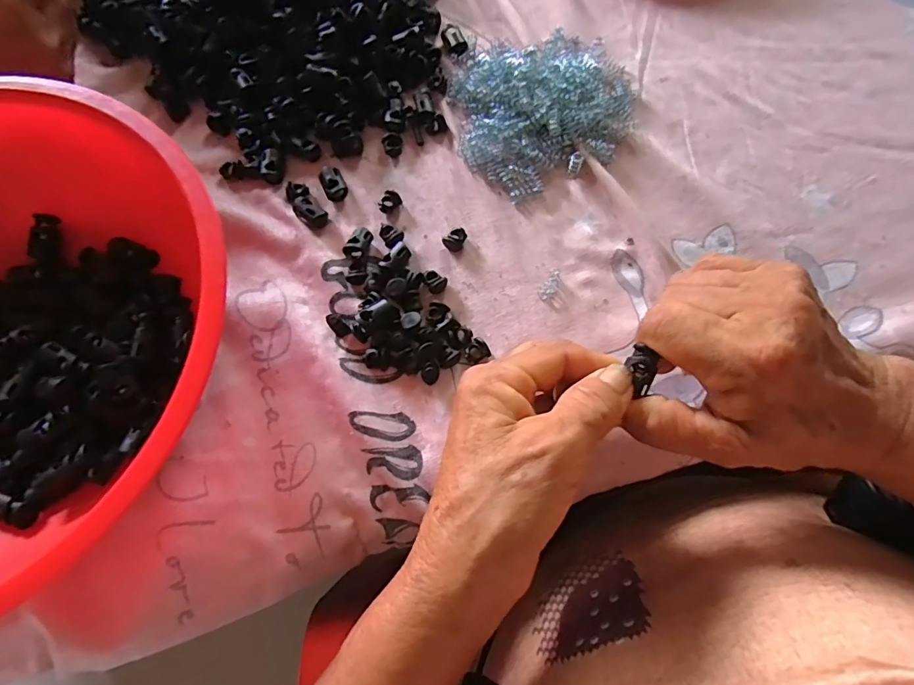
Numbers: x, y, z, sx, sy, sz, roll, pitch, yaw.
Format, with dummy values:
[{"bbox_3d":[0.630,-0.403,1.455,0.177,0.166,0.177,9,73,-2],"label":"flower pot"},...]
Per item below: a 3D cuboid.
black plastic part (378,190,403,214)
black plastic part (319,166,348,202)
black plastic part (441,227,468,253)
[{"bbox_3d":[-0.042,-0.086,0.294,0.011,0.008,0.013,37,75,11],"label":"black plastic part"},{"bbox_3d":[-0.078,-0.101,0.298,0.014,0.010,0.023,-24,74,-8],"label":"black plastic part"},{"bbox_3d":[-0.001,-0.062,0.285,0.012,0.008,0.014,36,75,10],"label":"black plastic part"}]

